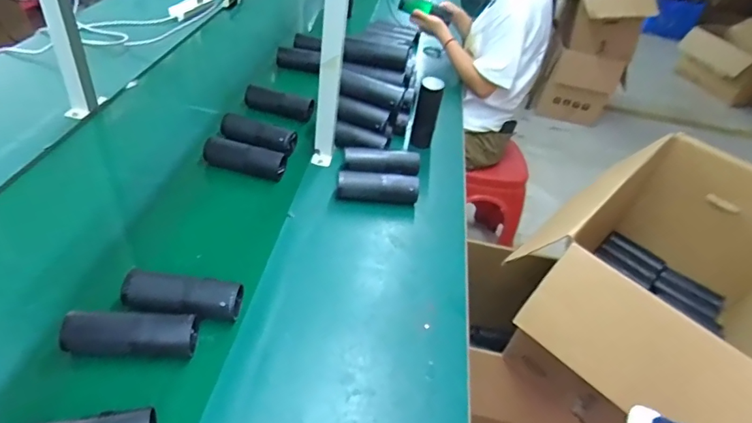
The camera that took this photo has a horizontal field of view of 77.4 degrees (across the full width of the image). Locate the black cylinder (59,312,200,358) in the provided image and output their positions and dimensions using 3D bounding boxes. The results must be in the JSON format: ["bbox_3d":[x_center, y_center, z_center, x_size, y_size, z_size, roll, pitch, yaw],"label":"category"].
[{"bbox_3d":[-0.322,0.163,0.620,0.165,0.057,0.044,8,39,-19],"label":"black cylinder"}]

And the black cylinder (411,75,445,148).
[{"bbox_3d":[0.115,-0.226,1.082,0.056,0.168,0.057,13,41,1],"label":"black cylinder"}]

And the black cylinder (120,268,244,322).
[{"bbox_3d":[-0.282,0.131,0.686,0.175,0.057,0.067,8,41,-5],"label":"black cylinder"}]

